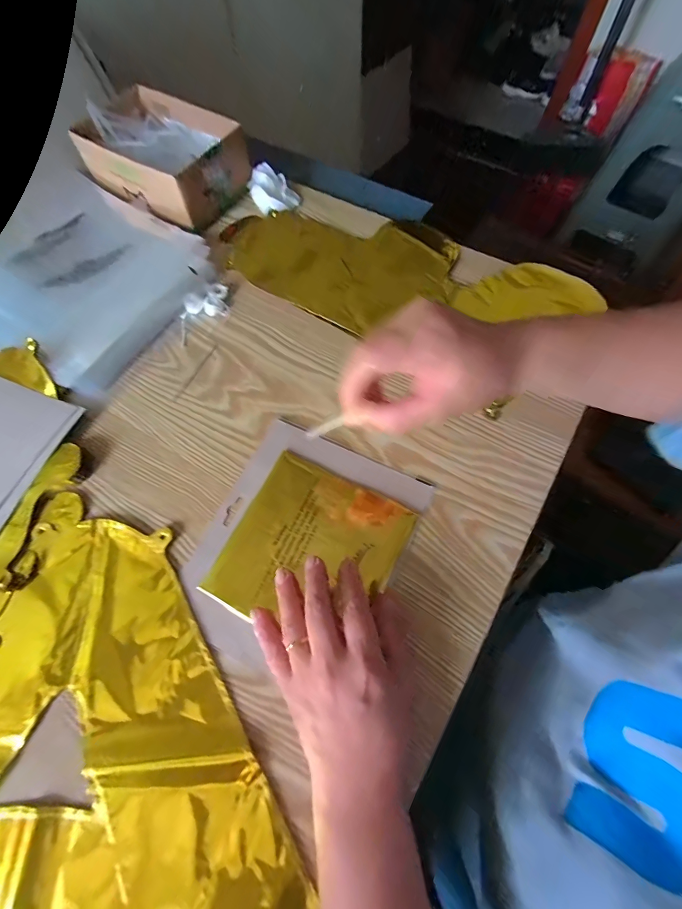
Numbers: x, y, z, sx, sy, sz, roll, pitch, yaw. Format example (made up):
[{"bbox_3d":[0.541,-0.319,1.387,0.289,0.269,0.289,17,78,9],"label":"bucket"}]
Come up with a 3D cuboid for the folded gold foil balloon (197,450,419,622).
[{"bbox_3d":[-0.025,0.080,0.312,0.134,0.010,0.137,26,71,12],"label":"folded gold foil balloon"}]

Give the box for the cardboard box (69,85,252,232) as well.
[{"bbox_3d":[-0.235,-0.392,0.479,0.200,0.060,0.134,31,71,14],"label":"cardboard box"}]

